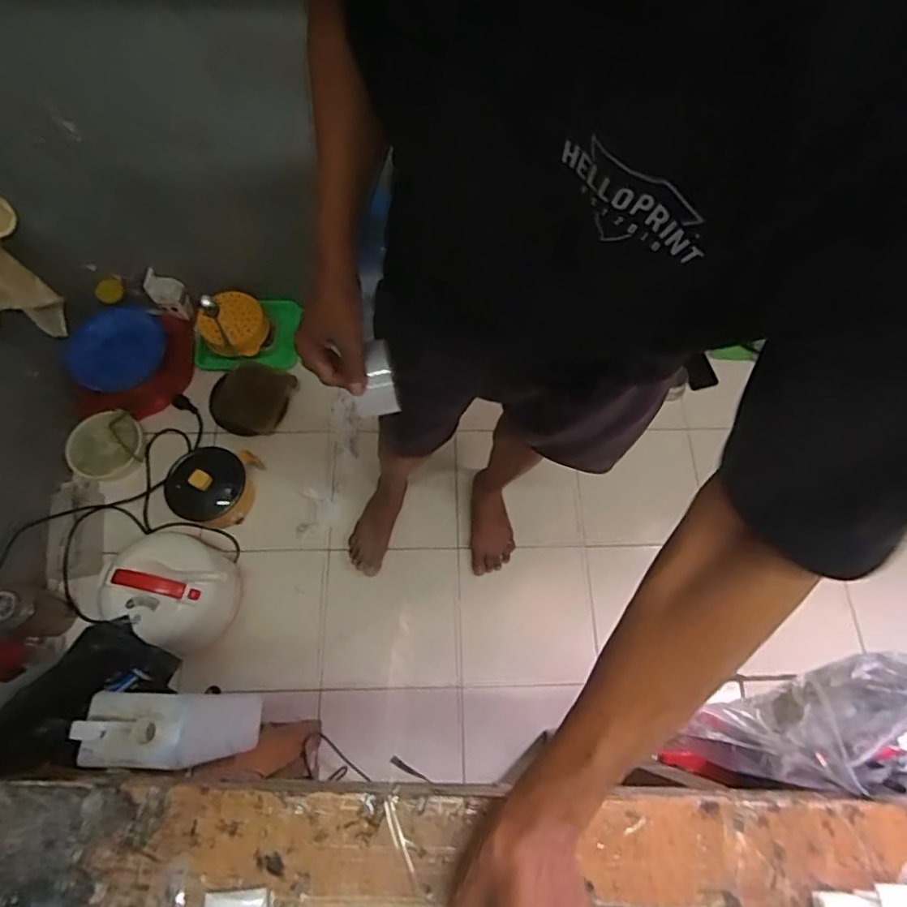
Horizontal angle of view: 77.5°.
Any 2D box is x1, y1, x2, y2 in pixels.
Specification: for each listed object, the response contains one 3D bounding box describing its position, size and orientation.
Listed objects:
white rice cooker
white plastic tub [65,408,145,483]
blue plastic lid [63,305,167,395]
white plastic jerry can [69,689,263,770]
[{"bbox_3d":[-0.555,0.279,1.151,0.203,0.211,0.199,1,68,-2],"label":"white rice cooker"},{"bbox_3d":[-0.825,-0.020,1.348,0.152,0.072,0.174,14,68,4],"label":"white plastic tub"},{"bbox_3d":[-0.839,-0.263,1.416,0.035,0.175,0.248,-8,47,40],"label":"blue plastic lid"},{"bbox_3d":[-0.274,0.268,0.558,0.099,0.190,0.058,3,67,-1],"label":"white plastic jerry can"}]

